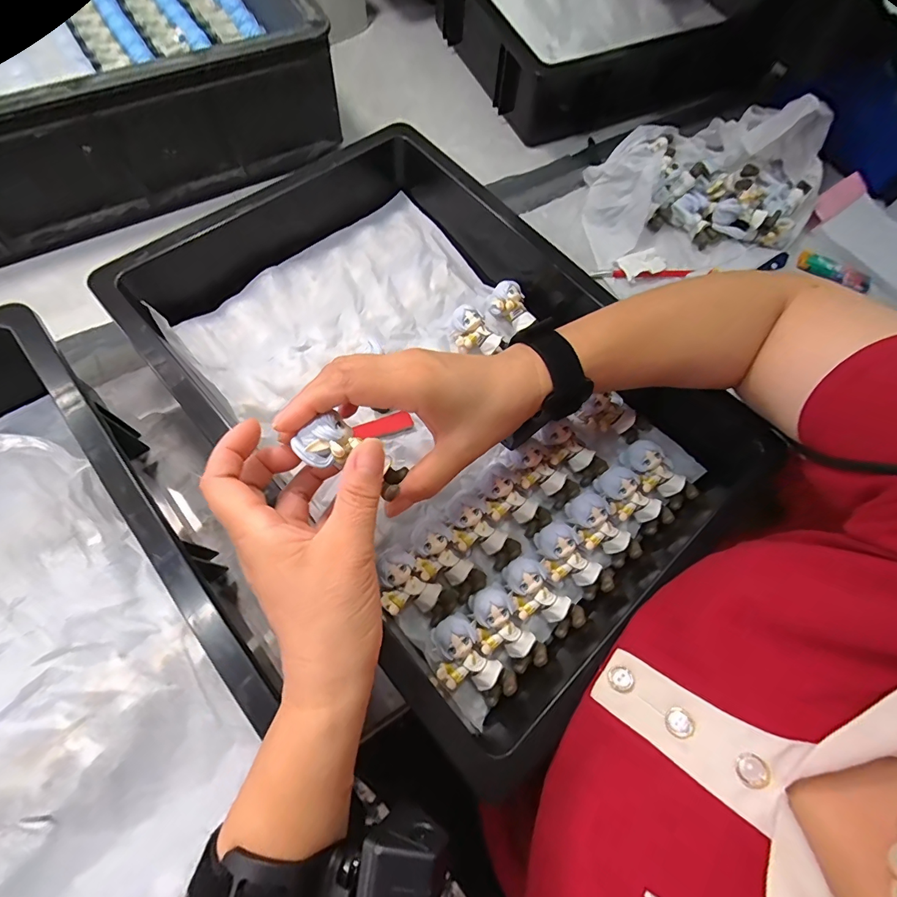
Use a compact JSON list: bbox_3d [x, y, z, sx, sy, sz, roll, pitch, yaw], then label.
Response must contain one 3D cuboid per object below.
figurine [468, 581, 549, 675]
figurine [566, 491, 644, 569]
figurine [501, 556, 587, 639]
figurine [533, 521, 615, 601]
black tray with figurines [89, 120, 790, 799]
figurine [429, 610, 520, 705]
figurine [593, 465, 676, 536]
[{"bbox_3d":[0.038,0.127,0.296,0.036,0.024,0.063,-38,93,-17],"label":"figurine"},{"bbox_3d":[0.117,0.065,0.325,0.062,0.026,0.031,47,71,-3],"label":"figurine"},{"bbox_3d":[0.064,0.108,0.307,0.063,0.026,0.035,44,71,0],"label":"figurine"},{"bbox_3d":[0.090,0.087,0.318,0.061,0.026,0.033,46,71,-1],"label":"figurine"},{"bbox_3d":[-0.022,-0.068,0.350,0.317,0.076,0.500,-41,78,-17],"label":"black tray with figurines"},{"bbox_3d":[0.013,0.142,0.284,0.037,0.025,0.063,-44,92,-19],"label":"figurine"},{"bbox_3d":[0.145,0.043,0.336,0.062,0.024,0.033,39,70,-3],"label":"figurine"}]

